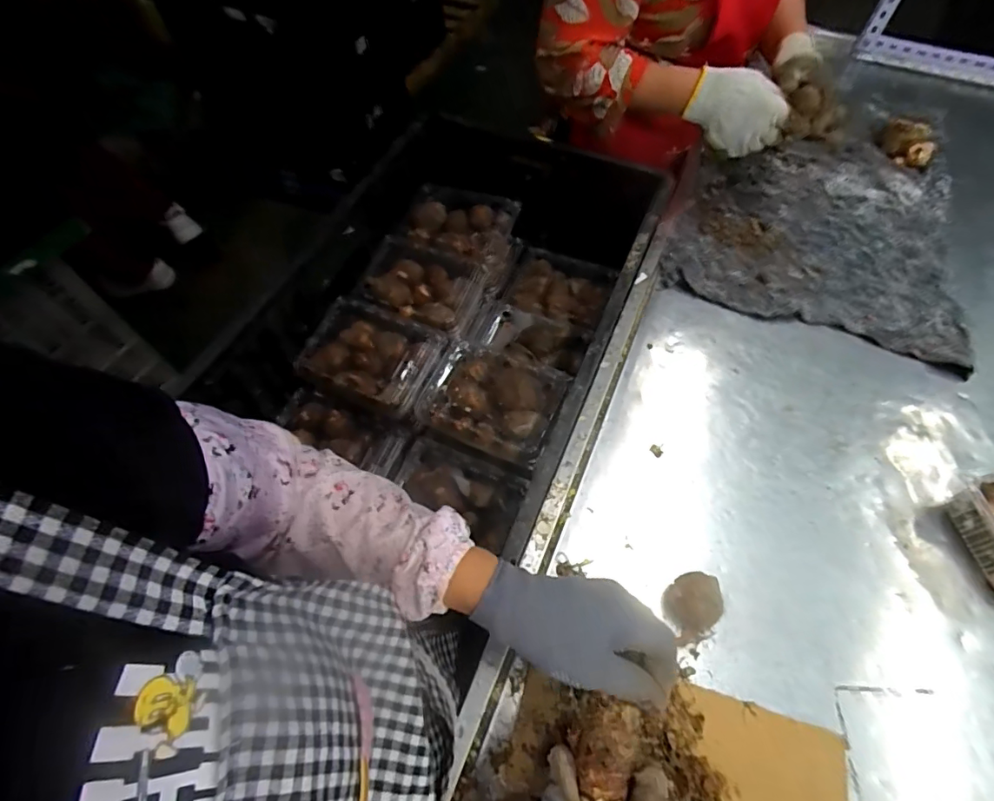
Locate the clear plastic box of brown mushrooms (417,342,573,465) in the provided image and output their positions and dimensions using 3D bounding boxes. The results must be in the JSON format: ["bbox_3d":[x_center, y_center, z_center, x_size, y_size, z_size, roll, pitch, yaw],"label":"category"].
[{"bbox_3d":[-0.003,-0.002,0.645,0.163,0.075,0.132,20,62,12],"label":"clear plastic box of brown mushrooms"}]

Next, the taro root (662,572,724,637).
[{"bbox_3d":[0.192,0.191,0.485,0.054,0.040,0.061,27,64,15],"label":"taro root"}]

